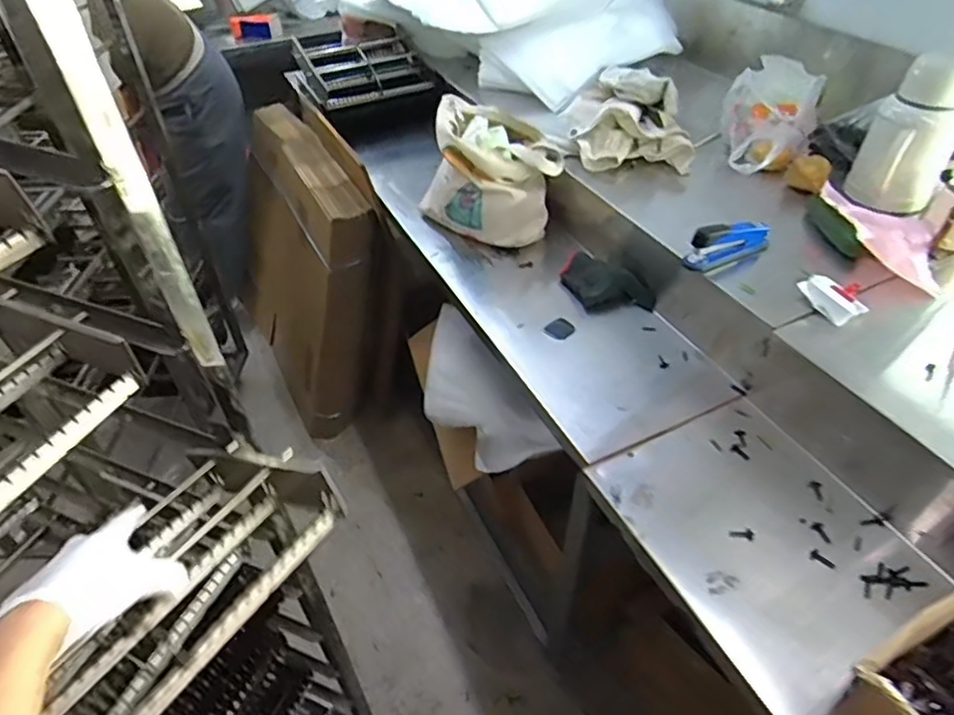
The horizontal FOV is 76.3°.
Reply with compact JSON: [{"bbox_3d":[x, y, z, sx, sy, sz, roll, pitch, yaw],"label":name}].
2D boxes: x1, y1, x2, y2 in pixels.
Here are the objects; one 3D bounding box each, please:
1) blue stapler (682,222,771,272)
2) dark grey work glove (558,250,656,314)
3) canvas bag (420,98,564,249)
[{"bbox_3d":[0.398,-0.187,0.972,0.161,0.071,0.054,-19,47,-19],"label":"blue stapler"},{"bbox_3d":[0.236,-0.133,1.120,0.101,0.050,0.168,-22,48,-22],"label":"dark grey work glove"},{"bbox_3d":[0.027,-0.378,1.240,0.279,0.204,0.211,10,45,10],"label":"canvas bag"}]

